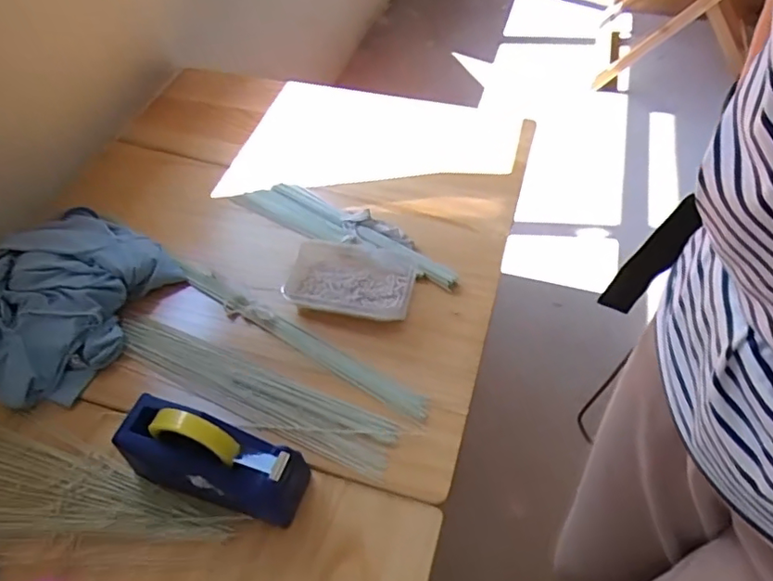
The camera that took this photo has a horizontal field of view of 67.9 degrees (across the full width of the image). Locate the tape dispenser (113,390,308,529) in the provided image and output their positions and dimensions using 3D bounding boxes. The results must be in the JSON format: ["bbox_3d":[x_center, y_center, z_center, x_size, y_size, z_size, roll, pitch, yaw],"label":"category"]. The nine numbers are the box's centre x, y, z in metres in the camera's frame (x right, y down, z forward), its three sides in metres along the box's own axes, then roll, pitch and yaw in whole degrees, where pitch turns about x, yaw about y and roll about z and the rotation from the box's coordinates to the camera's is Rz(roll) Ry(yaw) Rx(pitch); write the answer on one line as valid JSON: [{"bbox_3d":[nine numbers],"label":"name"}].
[{"bbox_3d":[-0.197,0.187,0.643,0.201,0.118,0.068,14,54,12],"label":"tape dispenser"}]

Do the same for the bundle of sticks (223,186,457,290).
[{"bbox_3d":[-0.074,-0.102,0.934,0.416,0.030,0.100,25,56,18],"label":"bundle of sticks"}]

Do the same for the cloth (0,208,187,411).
[{"bbox_3d":[-0.467,0.005,0.828,0.250,0.062,0.288,27,57,20],"label":"cloth"}]

